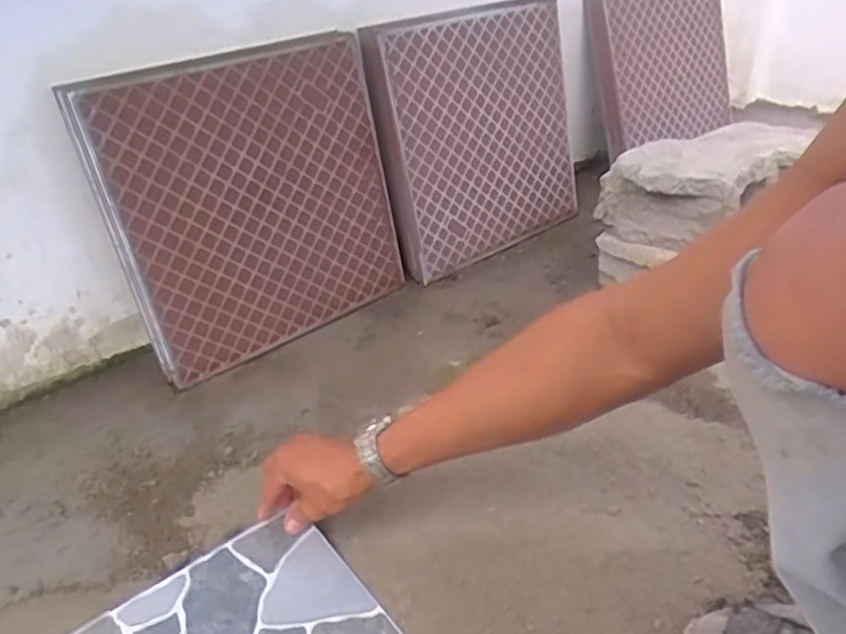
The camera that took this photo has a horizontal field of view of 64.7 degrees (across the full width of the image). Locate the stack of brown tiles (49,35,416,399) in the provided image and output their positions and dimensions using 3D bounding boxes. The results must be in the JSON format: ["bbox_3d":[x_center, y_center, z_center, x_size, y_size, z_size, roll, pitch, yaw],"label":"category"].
[{"bbox_3d":[-0.220,-0.159,0.938,0.413,0.396,0.037,-29,30,-34],"label":"stack of brown tiles"}]

